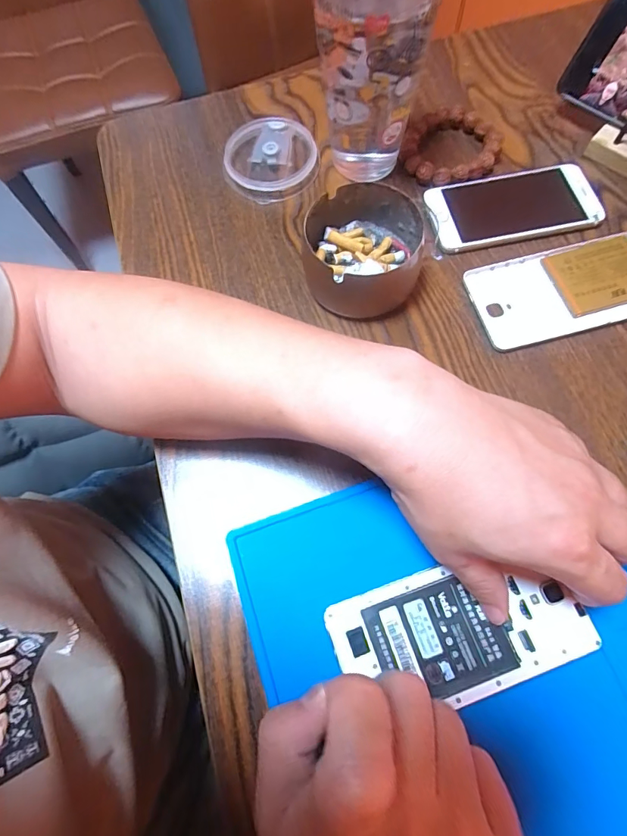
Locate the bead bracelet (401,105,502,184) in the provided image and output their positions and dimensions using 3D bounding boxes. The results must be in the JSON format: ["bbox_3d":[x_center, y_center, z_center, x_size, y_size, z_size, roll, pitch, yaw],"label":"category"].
[{"bbox_3d":[0.118,-0.235,0.371,0.078,0.020,0.084,-1,70,2],"label":"bead bracelet"}]

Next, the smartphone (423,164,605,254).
[{"bbox_3d":[0.162,-0.175,0.350,0.131,0.009,0.066,-11,70,-2],"label":"smartphone"}]

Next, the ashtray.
[{"bbox_3d":[0.036,-0.120,0.318,0.085,0.048,0.087,-1,70,2],"label":"ashtray"}]

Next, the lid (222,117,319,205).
[{"bbox_3d":[-0.038,-0.228,0.376,0.081,0.017,0.075,-8,70,-1],"label":"lid"}]

